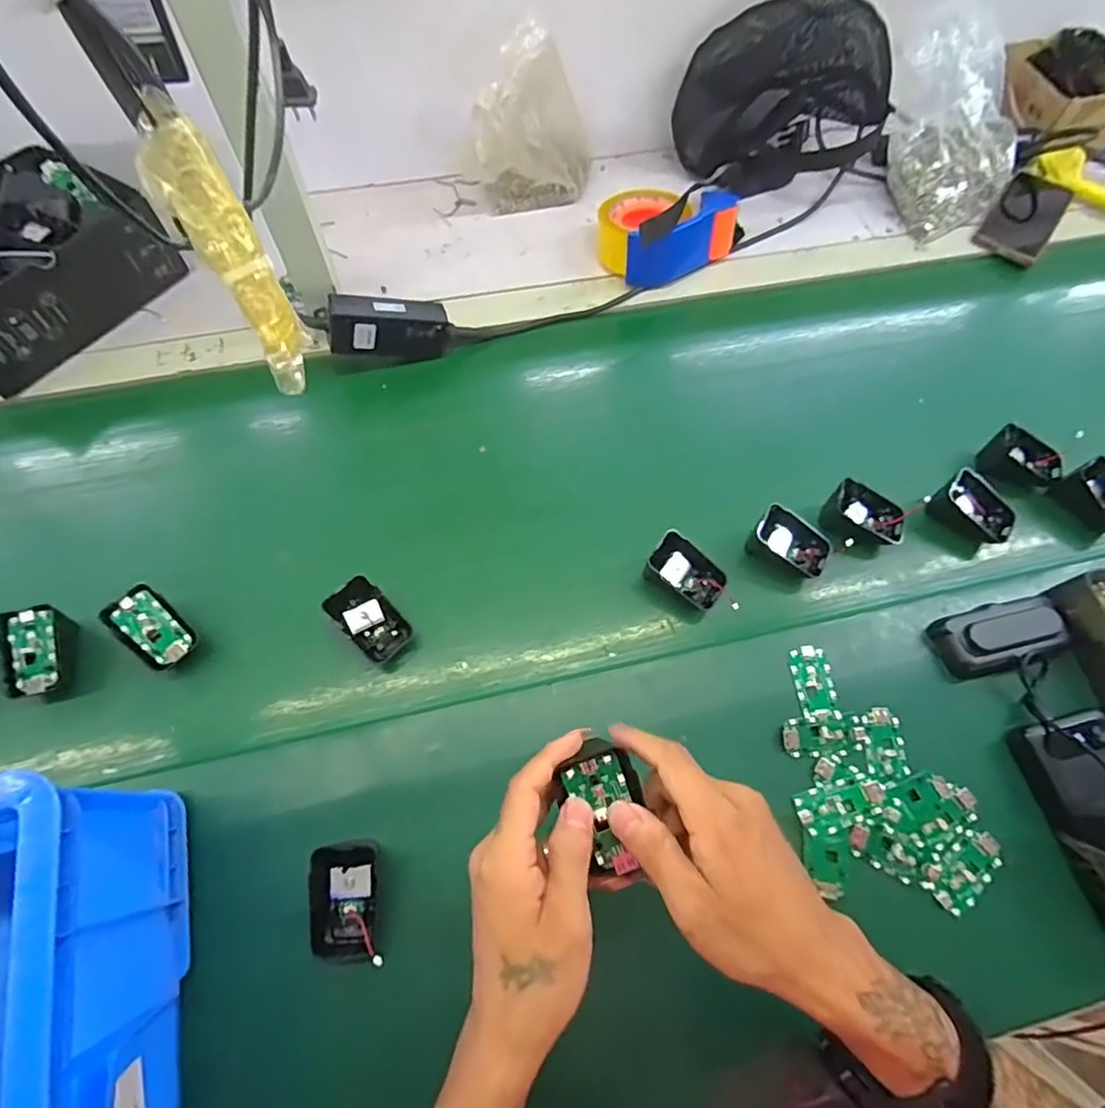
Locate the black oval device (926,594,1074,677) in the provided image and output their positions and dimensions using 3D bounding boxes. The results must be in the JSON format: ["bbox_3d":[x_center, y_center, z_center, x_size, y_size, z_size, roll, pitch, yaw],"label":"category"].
[{"bbox_3d":[0.378,0.067,0.484,0.110,0.030,0.052,-11,67,-7],"label":"black oval device"}]

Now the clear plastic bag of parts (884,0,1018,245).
[{"bbox_3d":[0.481,-0.511,0.698,0.146,0.151,0.167,-33,71,-16],"label":"clear plastic bag of parts"}]

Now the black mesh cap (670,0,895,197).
[{"bbox_3d":[0.280,-0.552,0.708,0.171,0.175,0.190,-38,72,-17],"label":"black mesh cap"}]

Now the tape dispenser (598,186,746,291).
[{"bbox_3d":[0.131,-0.382,0.676,0.159,0.079,0.111,-27,69,-13],"label":"tape dispenser"}]

